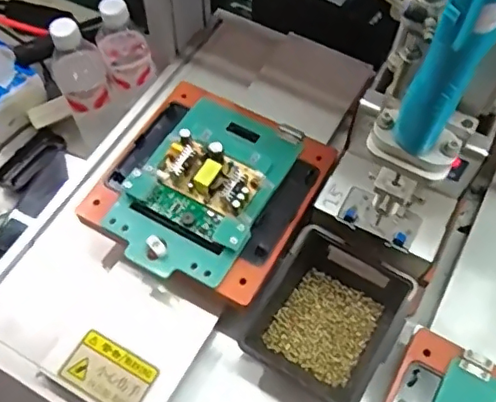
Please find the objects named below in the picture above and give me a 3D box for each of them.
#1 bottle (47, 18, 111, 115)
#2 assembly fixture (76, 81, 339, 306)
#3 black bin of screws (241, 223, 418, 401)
[{"bbox_3d":[-0.222,-0.179,0.735,0.063,0.131,0.078,-26,64,-12],"label":"bottle"},{"bbox_3d":[-0.041,-0.022,0.577,0.203,0.039,0.206,29,67,17],"label":"assembly fixture"},{"bbox_3d":[0.077,0.113,0.548,0.124,0.056,0.144,27,66,16],"label":"black bin of screws"}]

